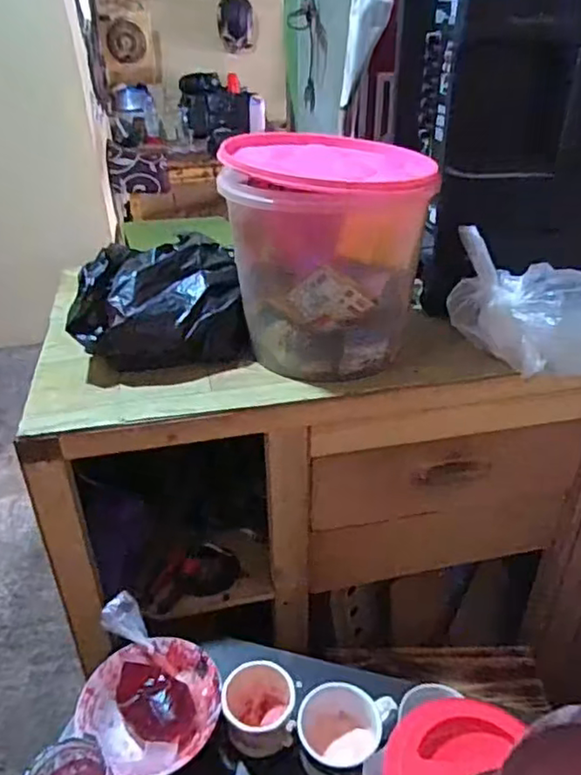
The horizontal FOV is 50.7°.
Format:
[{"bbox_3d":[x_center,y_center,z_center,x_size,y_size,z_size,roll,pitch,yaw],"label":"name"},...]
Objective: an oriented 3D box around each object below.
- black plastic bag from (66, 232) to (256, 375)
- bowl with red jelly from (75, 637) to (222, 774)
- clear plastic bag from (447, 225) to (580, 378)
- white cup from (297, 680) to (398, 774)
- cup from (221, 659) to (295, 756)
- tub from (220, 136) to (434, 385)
[{"bbox_3d":[-0.171,-0.110,0.804,0.217,0.114,0.157,-6,33,-4],"label":"black plastic bag"},{"bbox_3d":[-0.150,0.353,0.679,0.138,0.055,0.145,-2,33,1],"label":"bowl with red jelly"},{"bbox_3d":[0.299,-0.086,0.736,0.221,0.128,0.103,12,36,22],"label":"clear plastic bag"},{"bbox_3d":[0.056,0.368,0.646,0.089,0.083,0.086,-2,33,1],"label":"white cup"},{"bbox_3d":[-0.036,0.350,0.671,0.079,0.069,0.096,-16,36,-19],"label":"cup"},{"bbox_3d":[0.047,-0.174,0.776,0.223,0.239,0.219,-1,33,3],"label":"tub"}]

